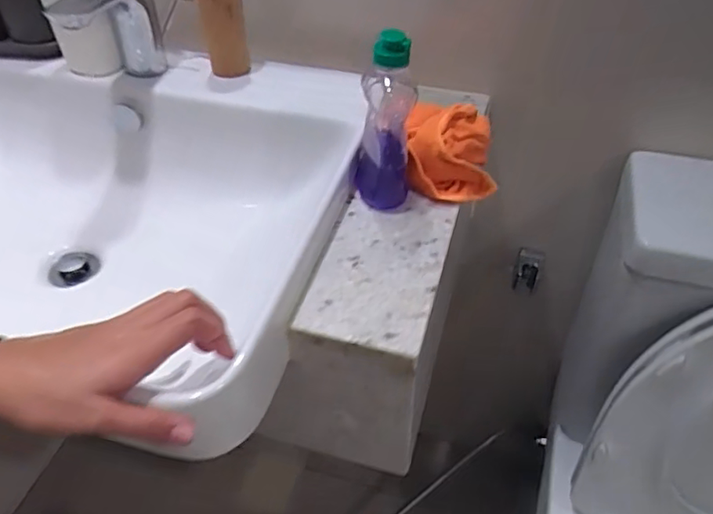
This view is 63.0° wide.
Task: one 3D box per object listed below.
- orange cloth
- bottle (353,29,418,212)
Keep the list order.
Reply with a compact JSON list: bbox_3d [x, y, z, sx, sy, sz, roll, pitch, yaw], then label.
[{"bbox_3d":[0.095,-0.109,0.599,0.092,0.068,0.113,1,46,2],"label":"orange cloth"},{"bbox_3d":[0.024,-0.132,0.543,0.052,0.155,0.077,-1,45,0],"label":"bottle"}]

